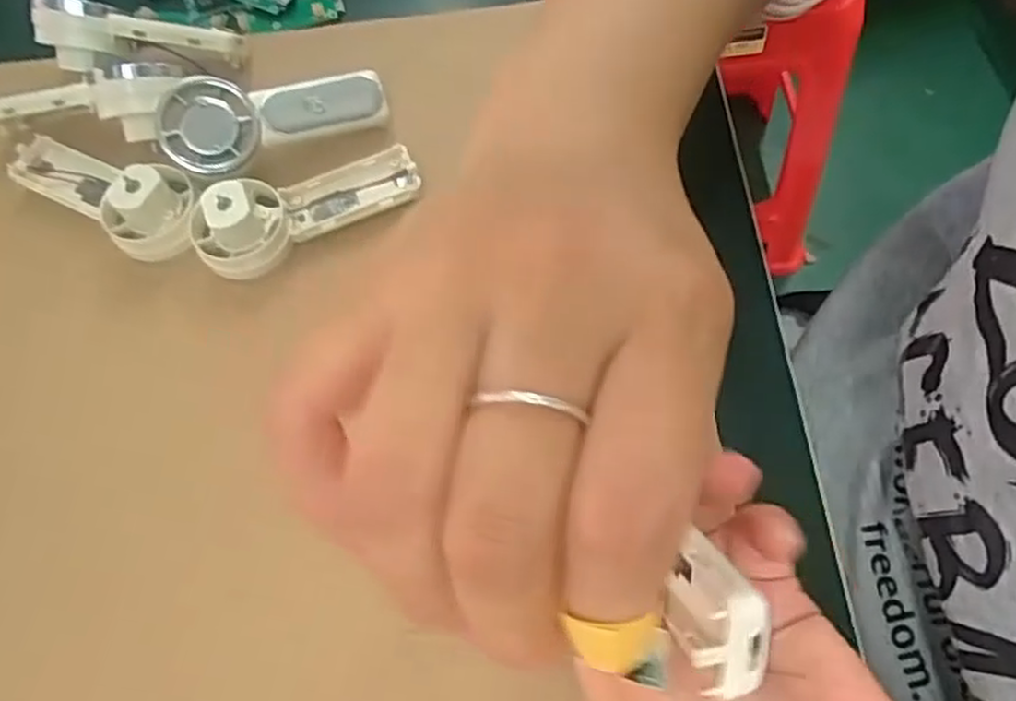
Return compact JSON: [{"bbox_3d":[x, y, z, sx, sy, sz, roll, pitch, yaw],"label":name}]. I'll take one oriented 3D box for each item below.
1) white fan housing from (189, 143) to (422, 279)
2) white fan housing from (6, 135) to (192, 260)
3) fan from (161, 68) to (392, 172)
[{"bbox_3d":[-0.083,-0.062,0.301,0.091,0.028,0.037,-31,66,-10],"label":"white fan housing"},{"bbox_3d":[-0.176,-0.070,0.315,0.104,0.027,0.038,19,65,24],"label":"white fan housing"},{"bbox_3d":[-0.100,-0.105,0.312,0.091,0.025,0.036,-25,67,-11],"label":"fan"}]

